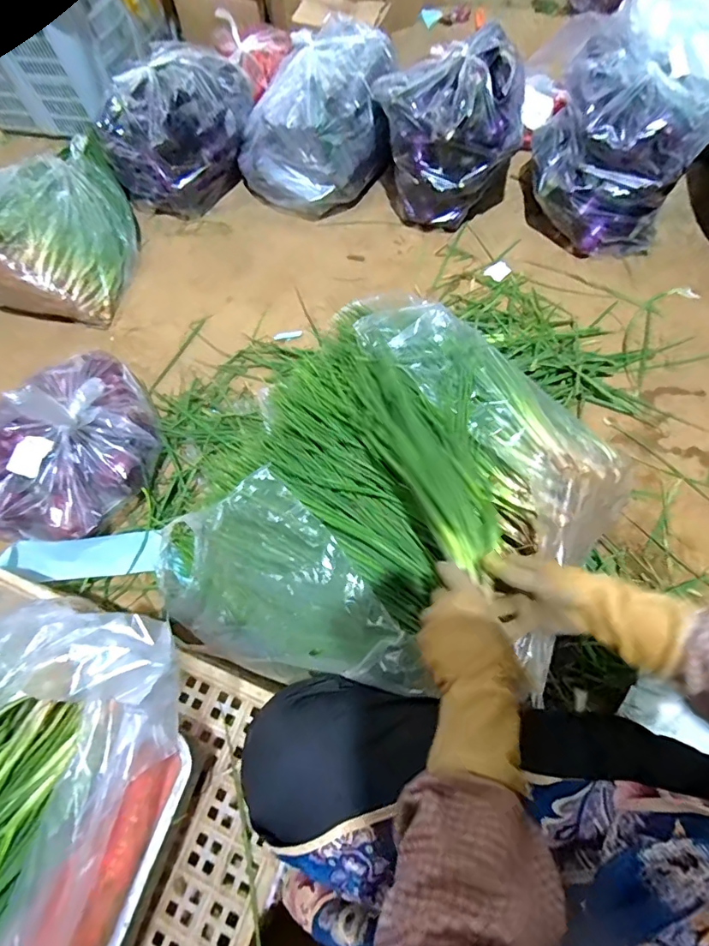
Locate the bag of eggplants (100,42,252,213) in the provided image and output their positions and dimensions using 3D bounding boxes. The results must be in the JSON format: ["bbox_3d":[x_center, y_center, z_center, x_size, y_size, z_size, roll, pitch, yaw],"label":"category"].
[{"bbox_3d":[-0.432,-0.882,1.249,0.259,0.251,0.382,26,68,15],"label":"bag of eggplants"}]

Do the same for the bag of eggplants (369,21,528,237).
[{"bbox_3d":[0.228,-0.784,1.141,0.297,0.288,0.266,-13,64,-3],"label":"bag of eggplants"}]

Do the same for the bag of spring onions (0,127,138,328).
[{"bbox_3d":[-0.714,-0.602,1.162,0.377,0.194,0.477,14,66,10],"label":"bag of spring onions"}]

